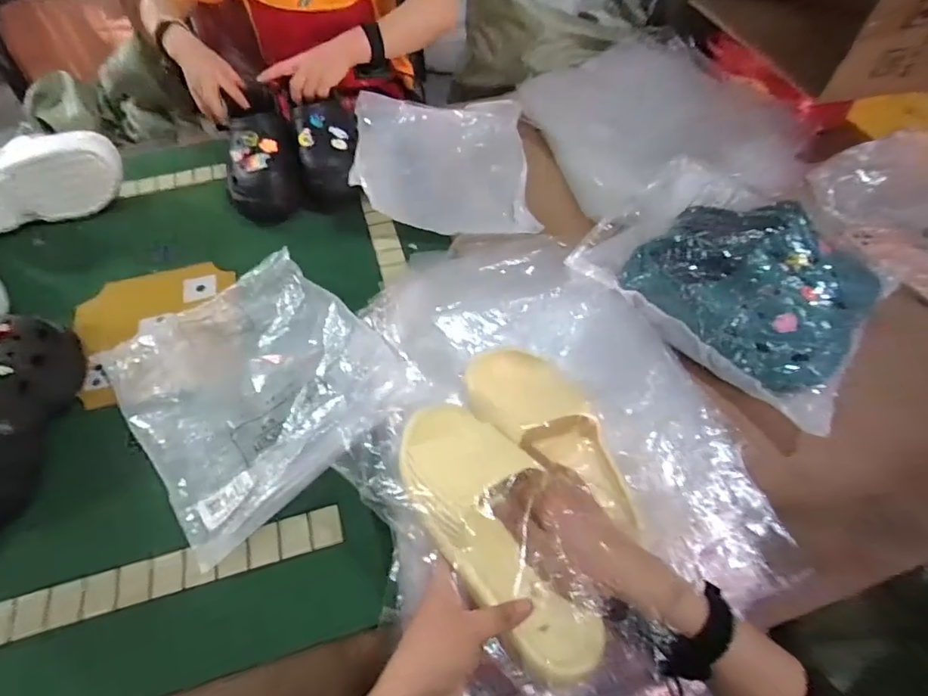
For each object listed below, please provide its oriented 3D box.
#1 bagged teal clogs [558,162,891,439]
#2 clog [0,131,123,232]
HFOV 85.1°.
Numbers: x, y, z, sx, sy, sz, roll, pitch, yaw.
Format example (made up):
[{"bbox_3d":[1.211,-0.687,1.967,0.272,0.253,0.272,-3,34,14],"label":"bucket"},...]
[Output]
[{"bbox_3d":[0.345,-0.103,0.647,0.344,0.114,0.244,35,61,23],"label":"bagged teal clogs"},{"bbox_3d":[-0.647,-0.256,0.782,0.226,0.110,0.118,-13,55,-10],"label":"clog"}]

